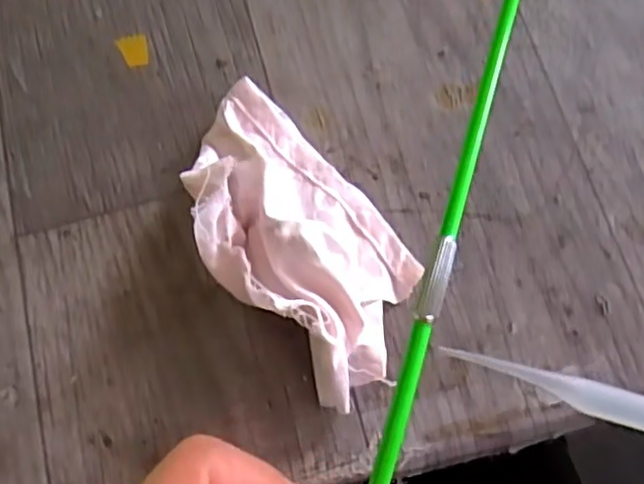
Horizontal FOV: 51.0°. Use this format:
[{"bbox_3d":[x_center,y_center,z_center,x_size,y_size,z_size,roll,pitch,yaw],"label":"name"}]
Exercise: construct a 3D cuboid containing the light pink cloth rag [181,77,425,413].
[{"bbox_3d":[-0.012,-0.005,0.271,0.067,0.042,0.129,-39,75,-10],"label":"light pink cloth rag"}]

